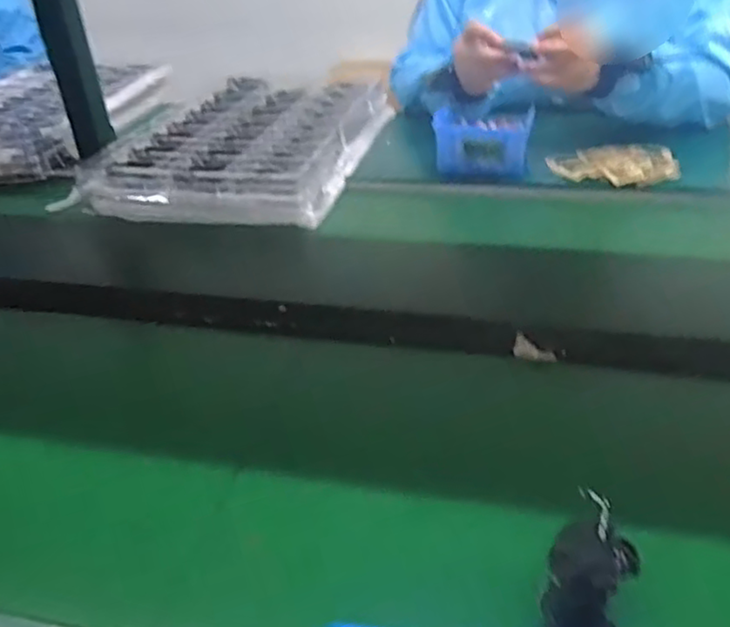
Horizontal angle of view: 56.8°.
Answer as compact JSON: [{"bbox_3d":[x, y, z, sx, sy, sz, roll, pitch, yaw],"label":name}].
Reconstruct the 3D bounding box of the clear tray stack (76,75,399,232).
[{"bbox_3d":[-0.159,-0.259,0.995,0.327,0.045,0.467,6,35,13],"label":"clear tray stack"}]

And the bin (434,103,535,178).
[{"bbox_3d":[0.155,-0.225,0.892,0.126,0.065,0.092,5,35,13],"label":"bin"}]

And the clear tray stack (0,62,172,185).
[{"bbox_3d":[-0.573,-0.321,1.123,0.362,0.074,0.426,0,34,5],"label":"clear tray stack"}]

